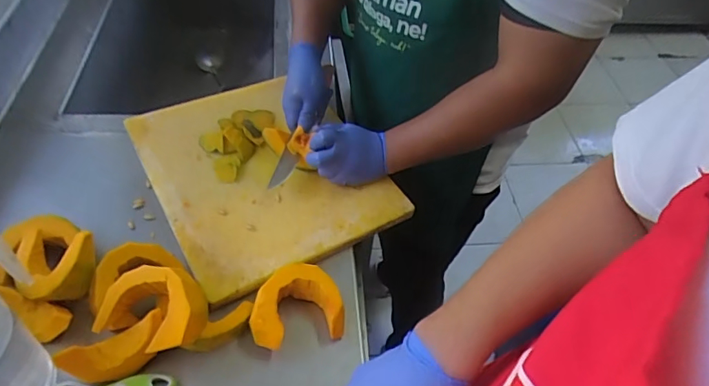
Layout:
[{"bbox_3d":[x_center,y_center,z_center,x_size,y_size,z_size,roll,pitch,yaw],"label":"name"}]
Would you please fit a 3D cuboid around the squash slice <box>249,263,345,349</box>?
[{"bbox_3d":[-0.077,0.148,0.624,0.117,0.060,0.087,-13,53,-15],"label":"squash slice"}]

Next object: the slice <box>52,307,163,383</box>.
[{"bbox_3d":[-0.278,0.189,0.563,0.111,0.053,0.046,-18,54,-18],"label":"slice"}]

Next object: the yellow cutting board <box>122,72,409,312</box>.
[{"bbox_3d":[-0.155,-0.043,0.791,0.325,0.026,0.398,-26,57,-23],"label":"yellow cutting board"}]

